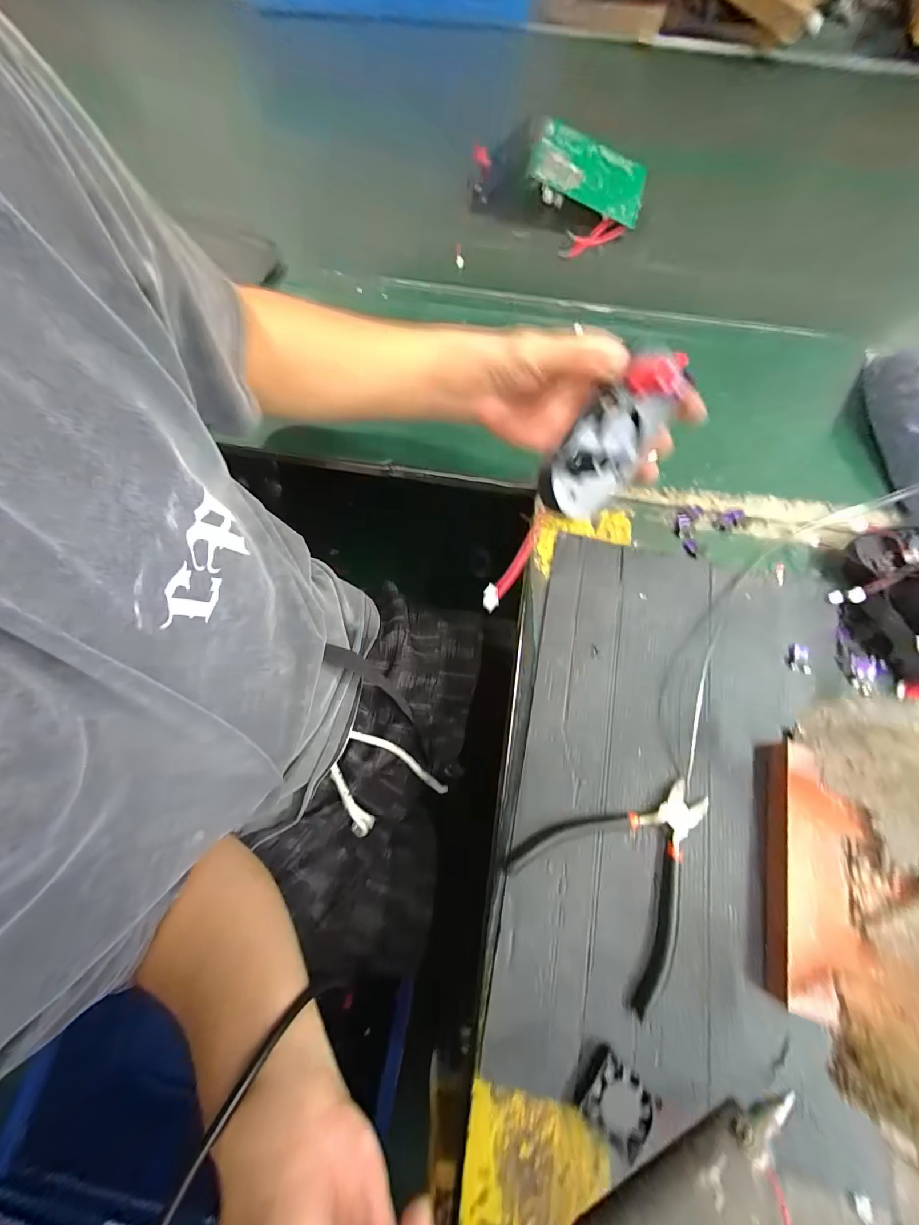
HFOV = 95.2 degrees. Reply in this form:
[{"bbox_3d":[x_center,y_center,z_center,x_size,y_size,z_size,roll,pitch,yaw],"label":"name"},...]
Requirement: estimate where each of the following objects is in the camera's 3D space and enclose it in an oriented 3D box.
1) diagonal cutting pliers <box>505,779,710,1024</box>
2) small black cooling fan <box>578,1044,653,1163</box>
[{"bbox_3d":[0.128,0.181,0.308,0.140,0.009,0.123,-41,75,-15],"label":"diagonal cutting pliers"},{"bbox_3d":[0.099,0.306,0.262,0.039,0.009,0.037,39,73,12],"label":"small black cooling fan"}]

